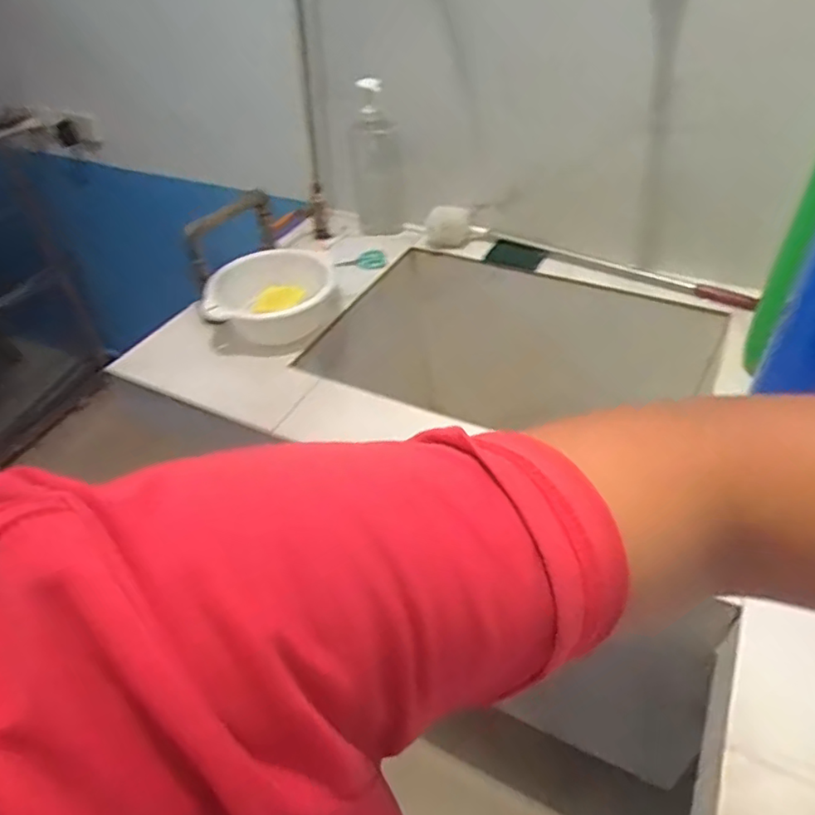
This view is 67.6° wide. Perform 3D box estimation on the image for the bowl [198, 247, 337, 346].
[{"bbox_3d":[-0.229,-0.182,1.016,0.207,0.100,0.197,-3,42,3],"label":"bowl"}]

